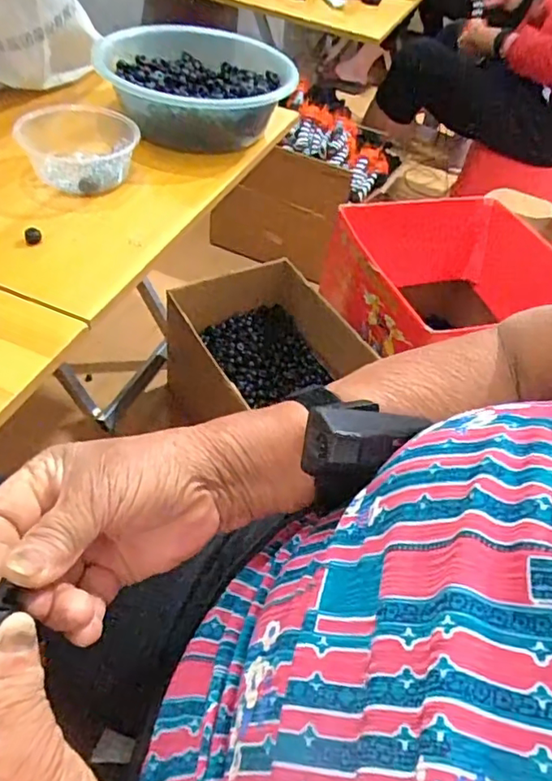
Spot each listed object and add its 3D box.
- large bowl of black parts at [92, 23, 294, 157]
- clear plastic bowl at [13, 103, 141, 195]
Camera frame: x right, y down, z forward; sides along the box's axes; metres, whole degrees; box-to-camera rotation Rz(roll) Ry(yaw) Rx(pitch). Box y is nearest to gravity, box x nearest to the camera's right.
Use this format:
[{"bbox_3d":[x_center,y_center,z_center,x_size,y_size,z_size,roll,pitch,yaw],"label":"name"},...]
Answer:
[{"bbox_3d":[-0.113,-0.423,0.798,0.271,0.093,0.237,1,49,-2],"label":"large bowl of black parts"},{"bbox_3d":[-0.243,-0.303,0.694,0.126,0.062,0.133,1,49,-2],"label":"clear plastic bowl"}]

